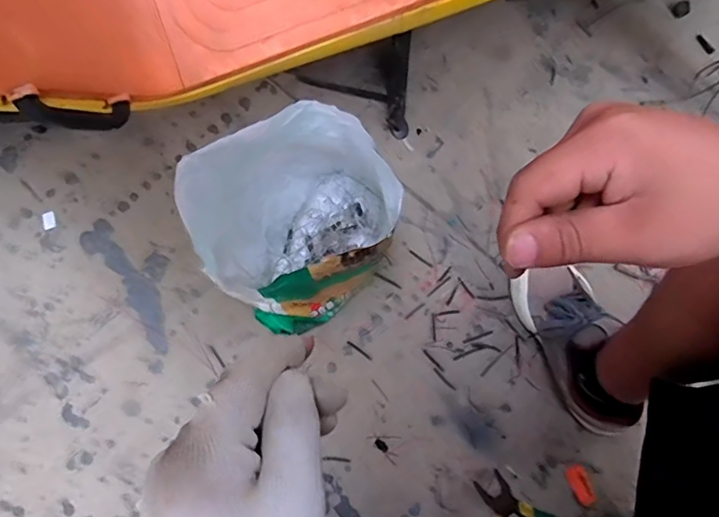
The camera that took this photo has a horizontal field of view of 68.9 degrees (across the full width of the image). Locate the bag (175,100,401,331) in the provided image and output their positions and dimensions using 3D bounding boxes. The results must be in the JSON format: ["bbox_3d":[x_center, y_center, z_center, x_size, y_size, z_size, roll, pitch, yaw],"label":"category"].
[{"bbox_3d":[-0.074,-0.045,0.682,0.241,0.246,0.211,-35,79,-8],"label":"bag"}]

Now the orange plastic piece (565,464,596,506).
[{"bbox_3d":[0.307,0.313,0.726,0.026,0.009,0.050,-21,78,-5],"label":"orange plastic piece"}]

